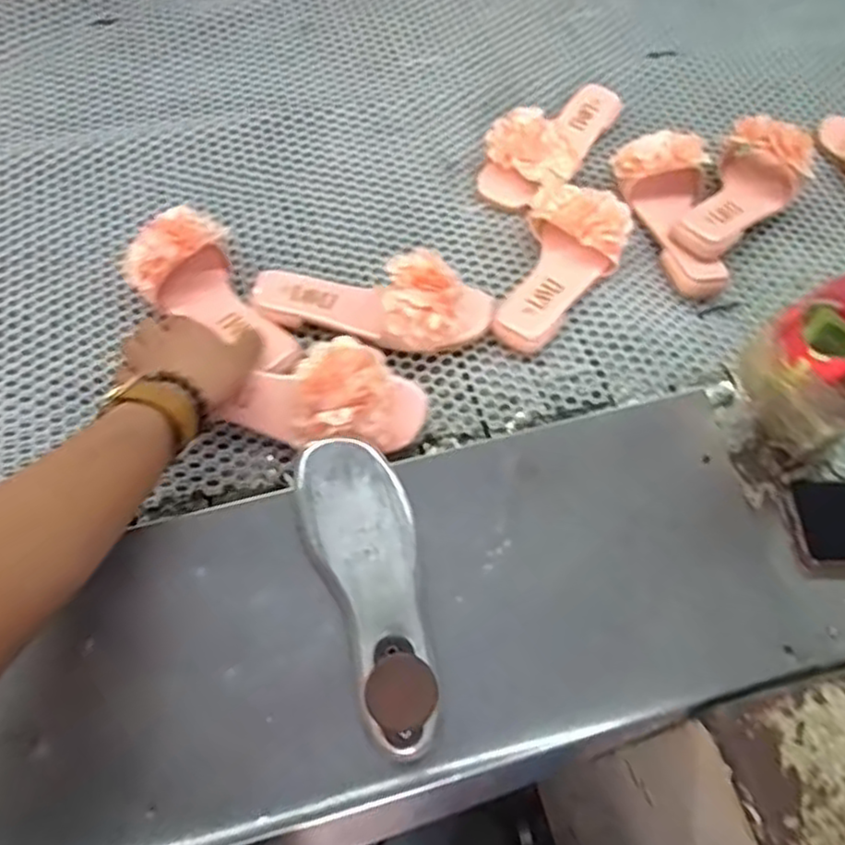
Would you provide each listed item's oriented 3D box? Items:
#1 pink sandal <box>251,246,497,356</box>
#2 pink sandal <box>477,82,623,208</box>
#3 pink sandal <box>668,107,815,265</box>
[{"bbox_3d":[-0.051,-0.119,0.708,0.240,0.071,0.092,3,61,-1],"label":"pink sandal"},{"bbox_3d":[0.151,-0.339,0.839,0.099,0.069,0.222,32,64,14],"label":"pink sandal"},{"bbox_3d":[0.360,-0.256,0.787,0.104,0.082,0.198,34,65,15],"label":"pink sandal"}]

